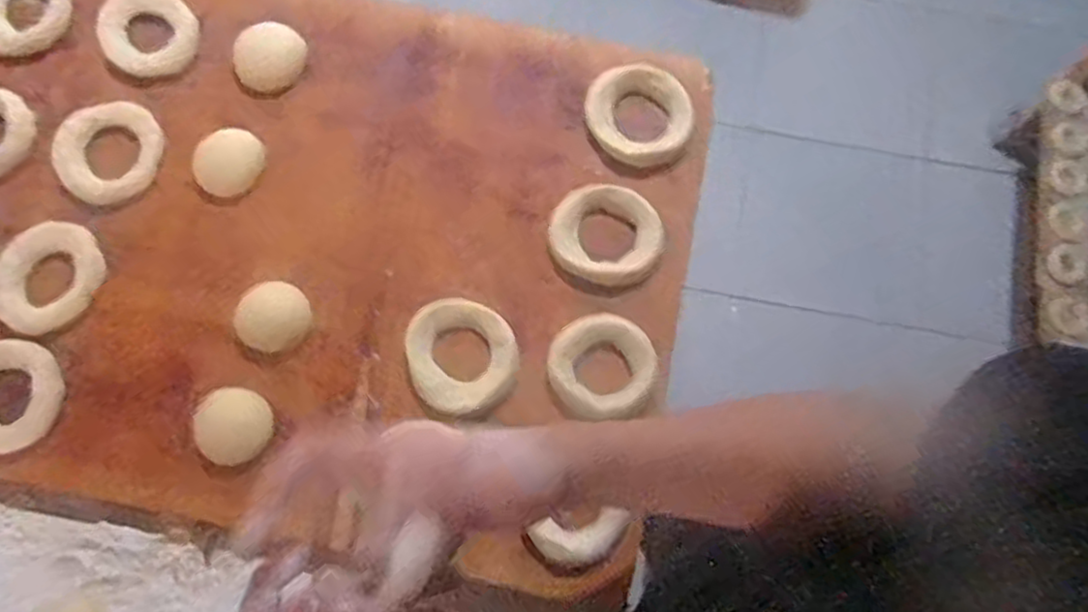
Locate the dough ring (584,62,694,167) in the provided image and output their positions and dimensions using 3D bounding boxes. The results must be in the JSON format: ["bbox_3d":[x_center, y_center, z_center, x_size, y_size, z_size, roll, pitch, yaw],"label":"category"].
[{"bbox_3d":[0.074,-0.151,0.571,0.084,0.019,0.075,11,74,2],"label":"dough ring"}]

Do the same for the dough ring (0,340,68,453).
[{"bbox_3d":[-0.390,0.064,0.522,0.081,0.021,0.076,0,74,-1],"label":"dough ring"}]

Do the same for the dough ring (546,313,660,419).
[{"bbox_3d":[0.043,0.043,0.523,0.074,0.013,0.073,0,74,-1],"label":"dough ring"}]

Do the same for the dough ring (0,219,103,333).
[{"bbox_3d":[-0.370,-0.023,0.539,0.070,0.014,0.084,24,75,5],"label":"dough ring"}]

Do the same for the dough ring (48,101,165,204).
[{"bbox_3d":[-0.338,-0.121,0.566,0.080,0.018,0.075,0,74,-1],"label":"dough ring"}]

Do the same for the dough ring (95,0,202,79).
[{"bbox_3d":[-0.326,-0.226,0.599,0.074,0.016,0.081,-40,79,-12],"label":"dough ring"}]

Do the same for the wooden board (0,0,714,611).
[{"bbox_3d":[-0.199,-0.049,0.559,0.608,0.041,0.439,10,74,1],"label":"wooden board"}]

